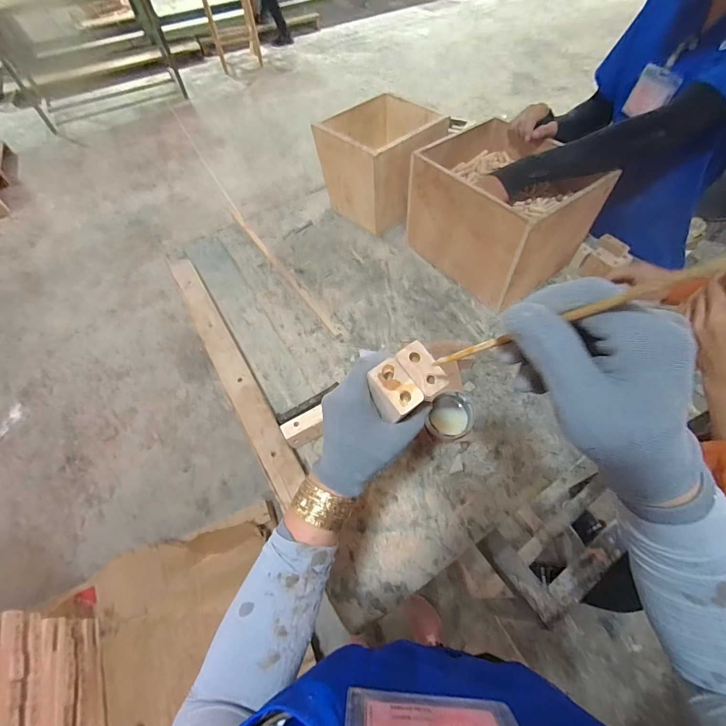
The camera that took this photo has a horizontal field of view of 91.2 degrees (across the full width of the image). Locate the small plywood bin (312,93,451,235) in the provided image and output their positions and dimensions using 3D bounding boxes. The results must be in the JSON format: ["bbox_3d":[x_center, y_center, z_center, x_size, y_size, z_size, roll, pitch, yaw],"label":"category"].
[{"bbox_3d":[0.042,-0.519,0.924,0.261,0.208,0.243,-37,62,-18],"label":"small plywood bin"}]

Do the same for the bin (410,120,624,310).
[{"bbox_3d":[0.306,-0.348,0.814,0.263,0.222,0.326,-32,61,-15],"label":"bin"}]

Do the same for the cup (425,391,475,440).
[{"bbox_3d":[0.157,0.098,0.639,0.081,0.068,0.086,-2,57,3],"label":"cup"}]

